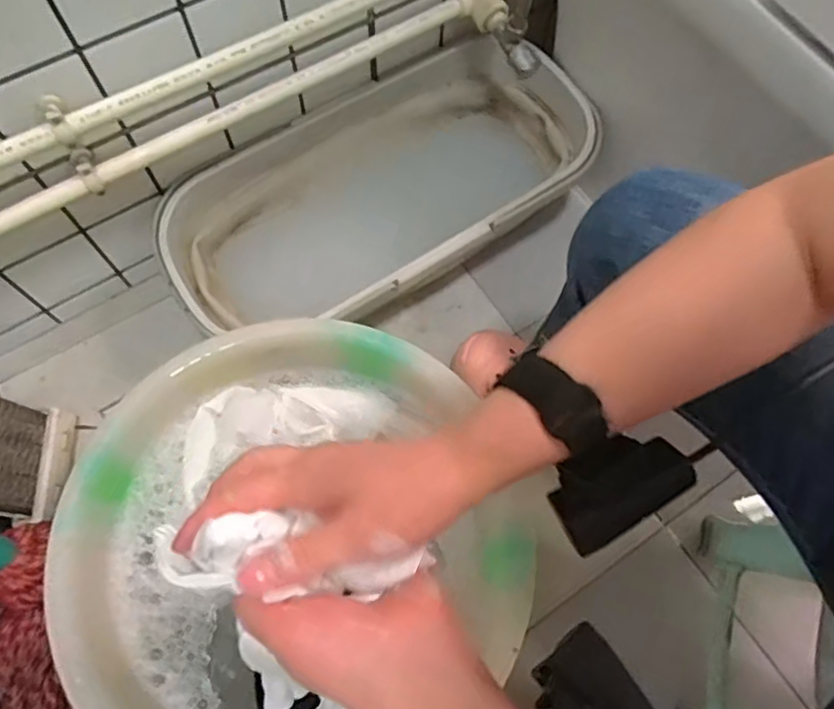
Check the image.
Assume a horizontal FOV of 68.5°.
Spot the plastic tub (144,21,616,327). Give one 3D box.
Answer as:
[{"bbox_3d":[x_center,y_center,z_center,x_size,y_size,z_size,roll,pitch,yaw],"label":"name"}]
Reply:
[{"bbox_3d":[-0.042,-0.184,0.801,0.541,0.181,0.259,-32,73,-14],"label":"plastic tub"}]

